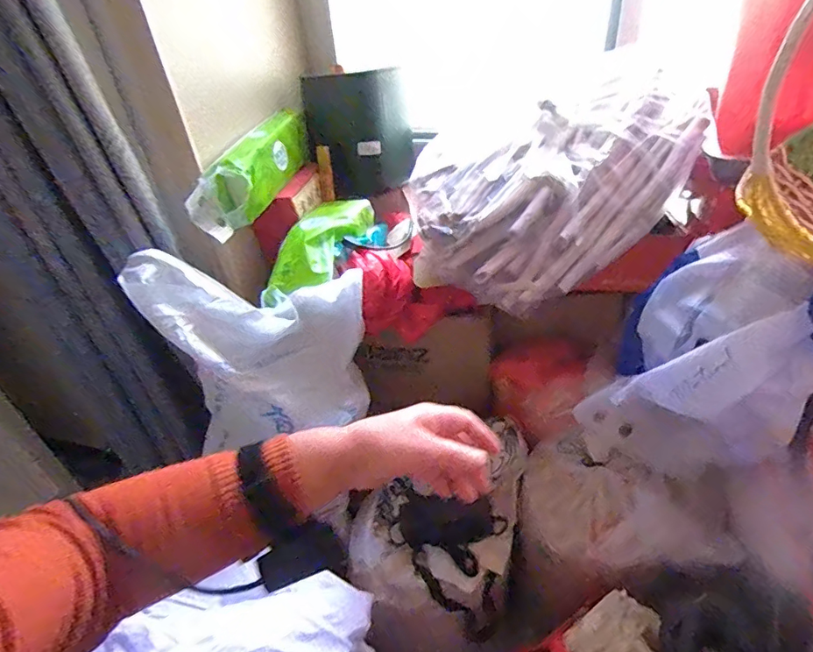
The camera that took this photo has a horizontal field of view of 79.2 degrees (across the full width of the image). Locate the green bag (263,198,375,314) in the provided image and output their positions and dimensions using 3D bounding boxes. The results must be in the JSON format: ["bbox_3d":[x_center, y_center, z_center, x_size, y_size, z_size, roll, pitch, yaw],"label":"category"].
[{"bbox_3d":[-0.173,-0.156,0.940,0.126,0.065,0.320,7,40,16],"label":"green bag"}]

